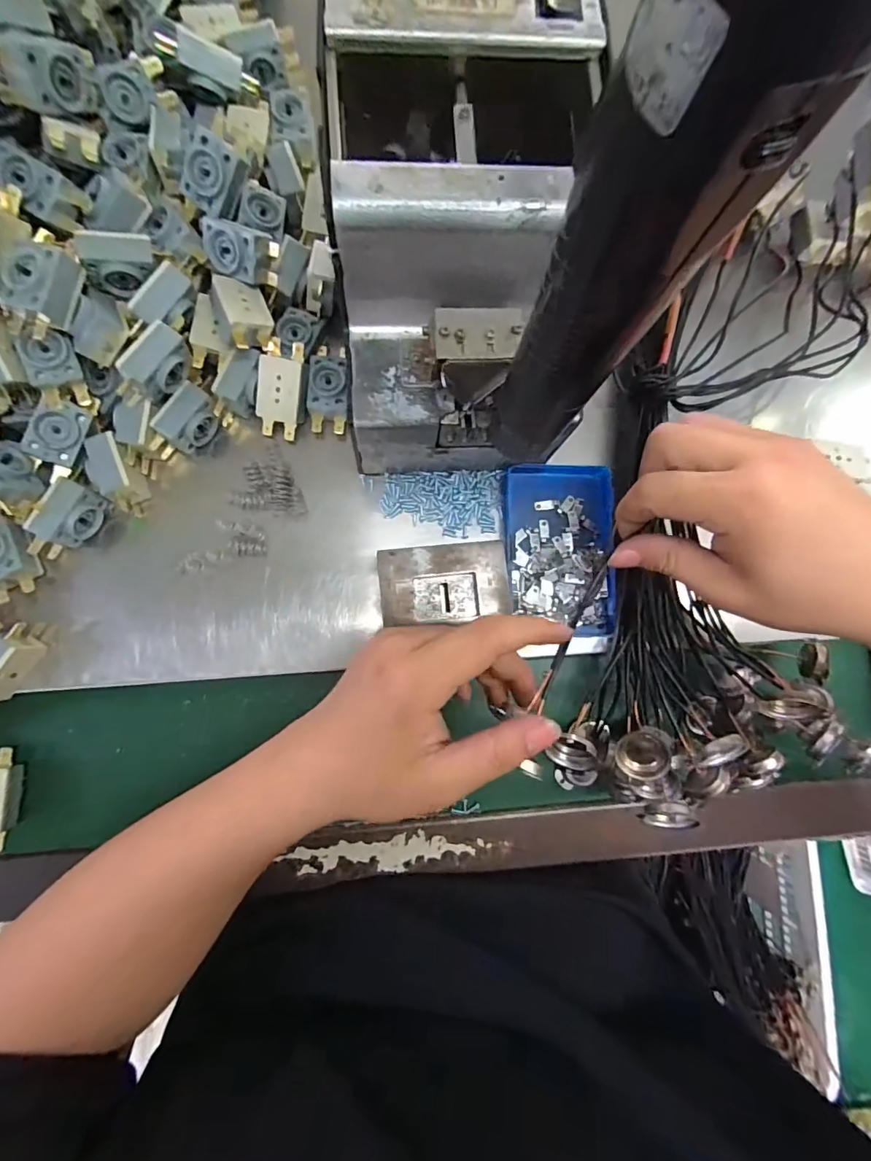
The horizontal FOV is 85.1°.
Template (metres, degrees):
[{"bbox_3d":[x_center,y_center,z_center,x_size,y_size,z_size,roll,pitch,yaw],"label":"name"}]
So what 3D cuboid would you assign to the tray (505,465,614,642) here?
[{"bbox_3d":[0.084,-0.021,0.319,0.075,0.015,0.112,0,85,-5],"label":"tray"}]

